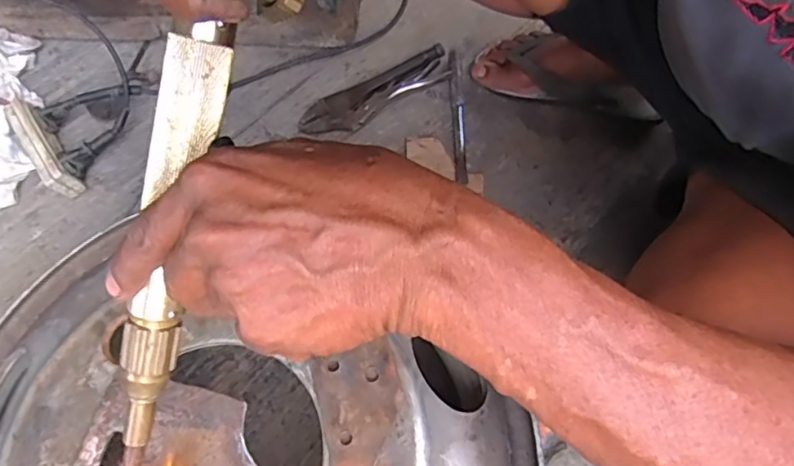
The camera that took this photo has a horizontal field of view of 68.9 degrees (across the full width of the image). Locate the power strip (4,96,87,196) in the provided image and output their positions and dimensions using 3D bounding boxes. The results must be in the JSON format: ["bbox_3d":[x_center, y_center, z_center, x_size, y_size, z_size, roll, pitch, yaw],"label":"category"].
[{"bbox_3d":[-0.424,-0.102,0.698,0.032,0.055,0.135,-33,69,-14],"label":"power strip"}]

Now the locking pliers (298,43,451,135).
[{"bbox_3d":[-0.025,-0.177,0.744,0.213,0.016,0.055,-28,68,-12],"label":"locking pliers"}]

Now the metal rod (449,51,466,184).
[{"bbox_3d":[0.075,-0.153,0.730,0.014,0.017,0.201,-1,65,0],"label":"metal rod"}]

